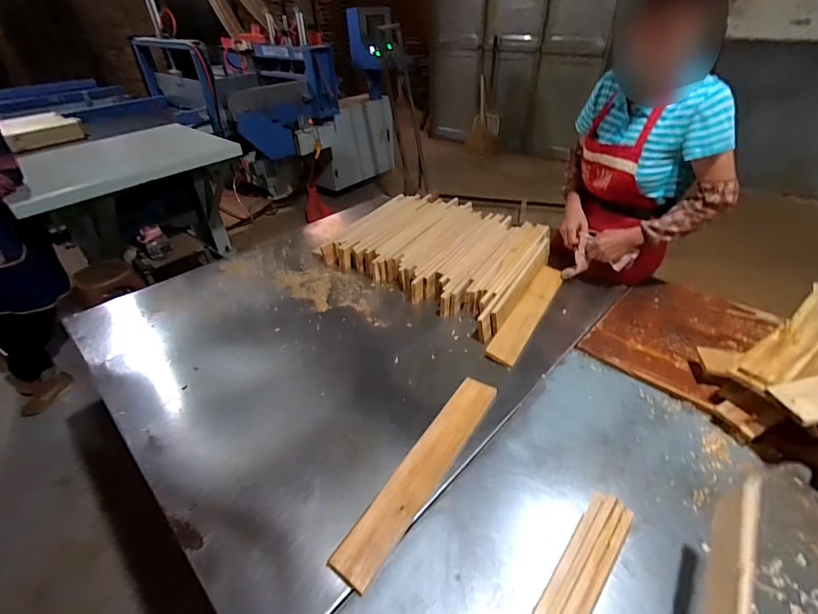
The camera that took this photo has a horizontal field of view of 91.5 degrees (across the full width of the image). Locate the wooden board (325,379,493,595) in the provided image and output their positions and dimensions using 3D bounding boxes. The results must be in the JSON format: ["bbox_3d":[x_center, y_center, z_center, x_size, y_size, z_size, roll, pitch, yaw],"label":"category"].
[{"bbox_3d":[0.038,0.315,0.805,0.085,0.023,0.489,21,40,27],"label":"wooden board"}]

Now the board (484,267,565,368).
[{"bbox_3d":[0.361,0.010,1.190,0.081,0.013,0.482,29,46,18],"label":"board"}]

